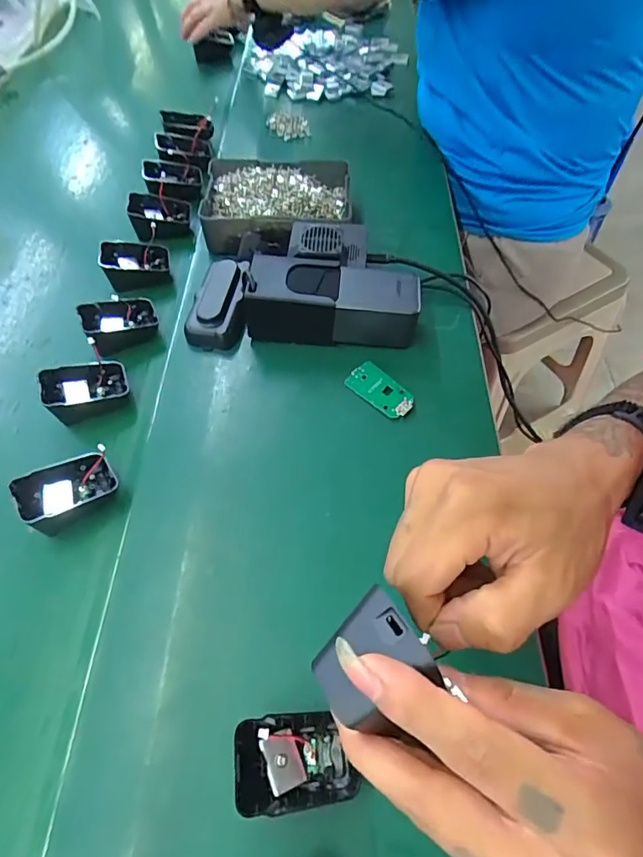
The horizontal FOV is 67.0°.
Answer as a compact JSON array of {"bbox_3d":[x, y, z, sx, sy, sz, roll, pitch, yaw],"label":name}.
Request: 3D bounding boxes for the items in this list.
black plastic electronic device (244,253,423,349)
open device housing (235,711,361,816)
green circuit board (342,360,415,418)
[{"bbox_3d":[0.011,-0.117,0.457,0.156,0.061,0.059,3,57,2],"label":"black plastic electronic device"},{"bbox_3d":[-0.015,0.187,0.275,0.071,0.020,0.044,17,49,-35],"label":"open device housing"},{"bbox_3d":[0.053,-0.035,0.435,0.032,0.006,0.063,-42,63,-18],"label":"green circuit board"}]

